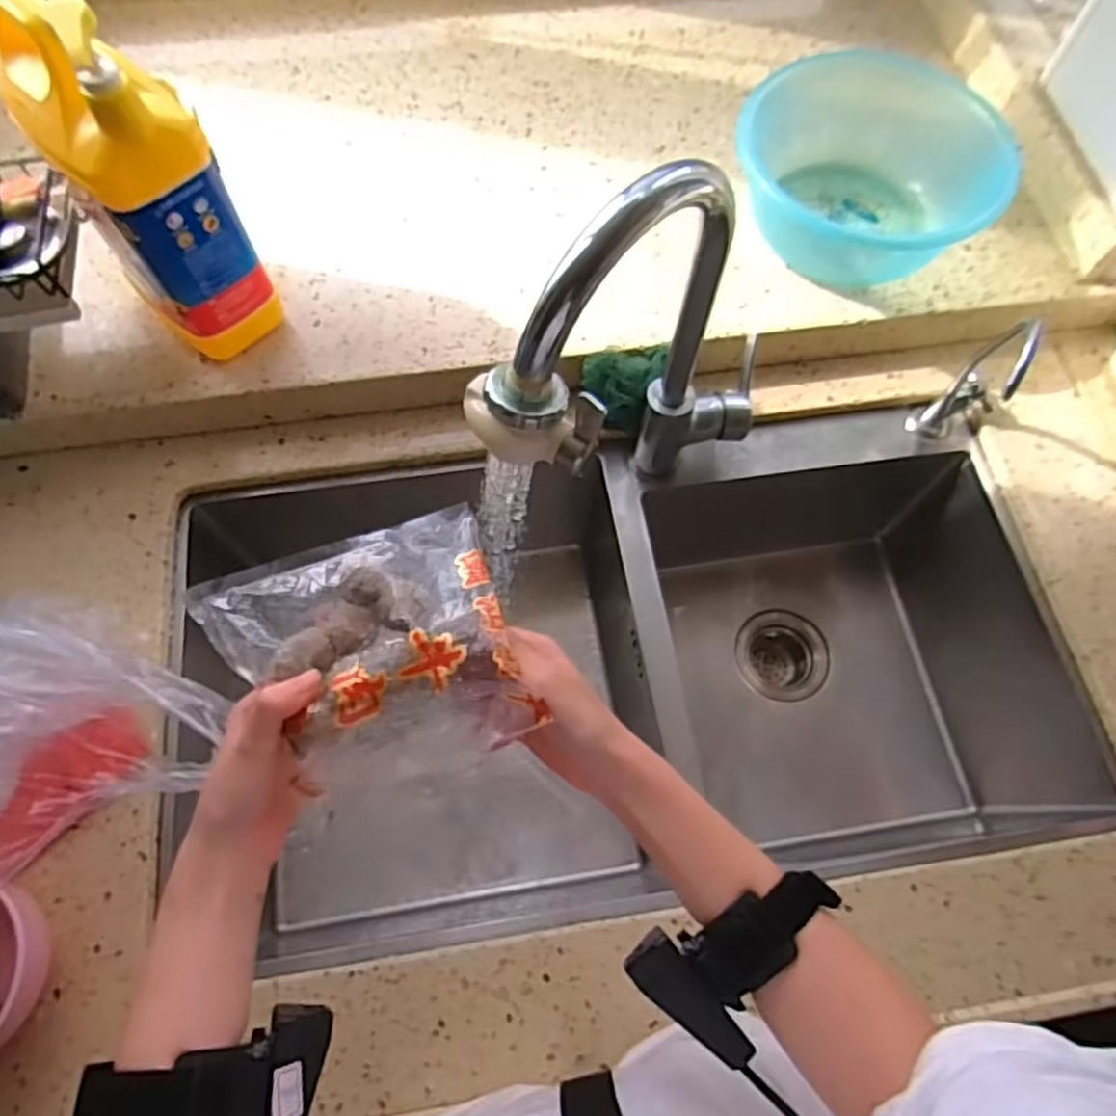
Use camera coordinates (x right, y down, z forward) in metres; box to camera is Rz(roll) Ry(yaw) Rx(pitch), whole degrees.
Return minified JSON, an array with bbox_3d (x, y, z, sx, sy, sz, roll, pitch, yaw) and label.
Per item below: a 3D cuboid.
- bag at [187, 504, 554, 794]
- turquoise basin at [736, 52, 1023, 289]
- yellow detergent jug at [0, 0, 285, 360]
[{"bbox_3d":[-0.103,0.053,0.388,0.151,0.041,0.133,-20,69,-9],"label":"bag"},{"bbox_3d":[0.311,-0.399,0.717,0.243,0.093,0.225,0,67,-1],"label":"turquoise basin"},{"bbox_3d":[-0.323,-0.292,0.557,0.086,0.283,0.132,-41,74,-16],"label":"yellow detergent jug"}]

